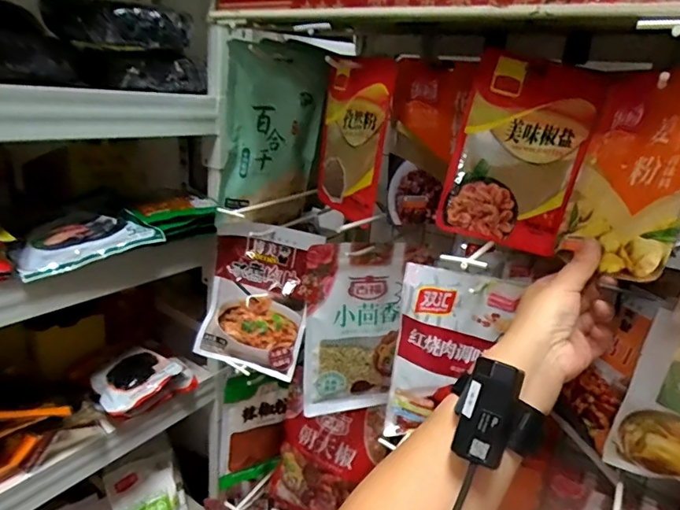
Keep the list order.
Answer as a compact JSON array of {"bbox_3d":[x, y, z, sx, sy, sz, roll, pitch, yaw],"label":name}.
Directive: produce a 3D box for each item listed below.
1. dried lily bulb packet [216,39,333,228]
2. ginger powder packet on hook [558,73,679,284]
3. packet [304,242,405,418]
[{"bbox_3d":[-0.085,-0.152,0.606,0.050,0.222,0.138,22,25,39],"label":"dried lily bulb packet"},{"bbox_3d":[0.252,-0.071,0.402,0.008,0.176,0.123,19,4,-15],"label":"ginger powder packet on hook"},{"bbox_3d":[0.019,0.094,0.576,0.117,0.213,0.027,-2,21,-21],"label":"packet"}]

